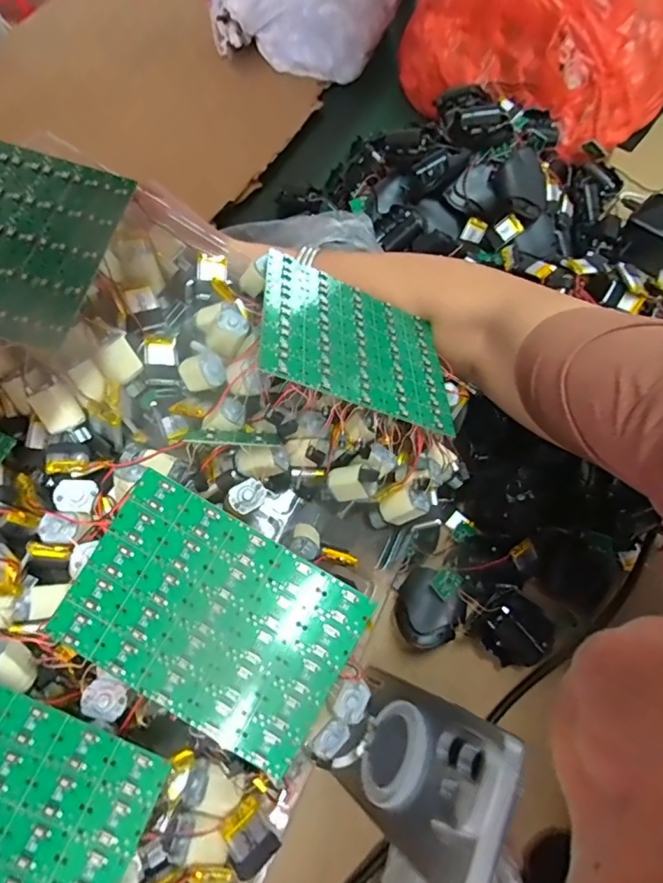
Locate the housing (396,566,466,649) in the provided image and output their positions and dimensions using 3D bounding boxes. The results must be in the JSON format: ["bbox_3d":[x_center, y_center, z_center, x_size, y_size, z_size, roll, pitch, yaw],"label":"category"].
[{"bbox_3d":[0.074,0.133,0.393,0.050,0.023,0.055,-1,66,2],"label":"housing"}]

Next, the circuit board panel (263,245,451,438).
[{"bbox_3d":[0.018,-0.063,0.309,0.126,0.004,0.103,17,49,-23],"label":"circuit board panel"}]

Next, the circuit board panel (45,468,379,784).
[{"bbox_3d":[-0.056,0.083,0.234,0.129,0.004,0.089,31,83,4],"label":"circuit board panel"}]

